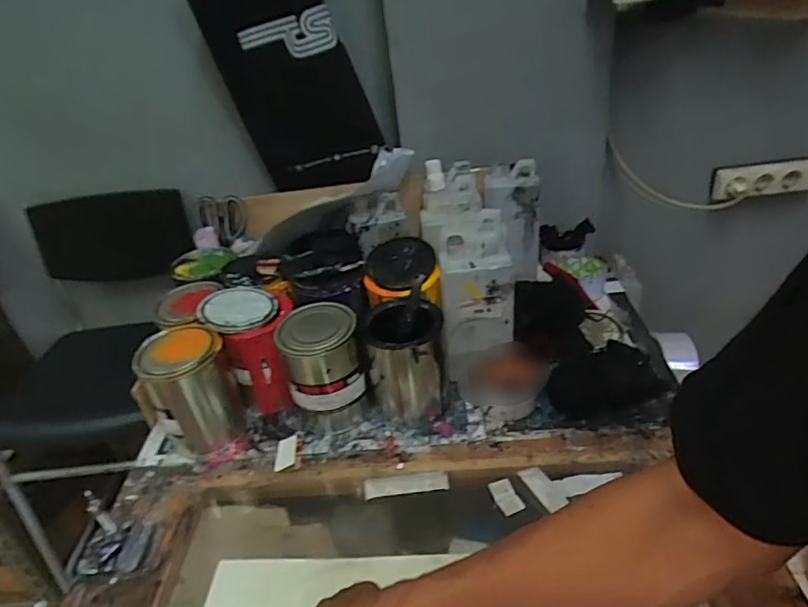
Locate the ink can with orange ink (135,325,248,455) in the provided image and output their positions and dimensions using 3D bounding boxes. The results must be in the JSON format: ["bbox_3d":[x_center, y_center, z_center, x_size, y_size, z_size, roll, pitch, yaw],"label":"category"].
[{"bbox_3d":[-0.293,0.119,0.752,0.102,0.156,0.102,-5,33,3],"label":"ink can with orange ink"}]

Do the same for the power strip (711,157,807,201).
[{"bbox_3d":[0.699,-0.238,1.048,0.207,0.066,0.033,-8,33,-2],"label":"power strip"}]

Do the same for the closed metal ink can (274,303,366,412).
[{"bbox_3d":[-0.112,0.070,0.739,0.101,0.111,0.100,-5,33,3],"label":"closed metal ink can"}]

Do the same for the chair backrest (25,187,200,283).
[{"bbox_3d":[-0.616,-0.140,1.161,0.302,0.180,0.028,-10,14,-11],"label":"chair backrest"}]

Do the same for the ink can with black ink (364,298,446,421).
[{"bbox_3d":[0.006,0.086,0.757,0.097,0.152,0.104,-5,33,3],"label":"ink can with black ink"}]

